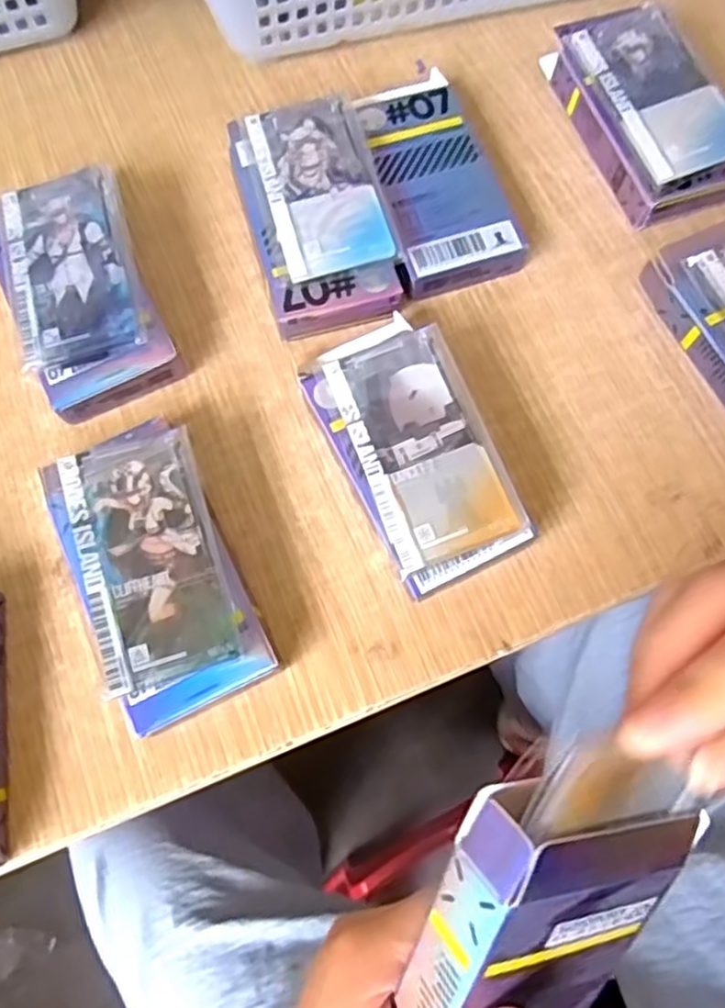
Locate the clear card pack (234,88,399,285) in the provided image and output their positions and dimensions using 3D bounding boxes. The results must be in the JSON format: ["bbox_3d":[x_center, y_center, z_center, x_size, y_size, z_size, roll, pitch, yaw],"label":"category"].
[{"bbox_3d":[-0.022,-0.157,0.349,0.058,0.007,0.106,-14,70,-3],"label":"clear card pack"}]

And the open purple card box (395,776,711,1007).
[{"bbox_3d":[0.049,0.112,0.193,0.069,0.017,0.079,13,110,-23],"label":"open purple card box"}]

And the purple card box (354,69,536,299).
[{"bbox_3d":[0.035,-0.168,0.370,0.058,0.024,0.124,-16,72,-5],"label":"purple card box"}]

